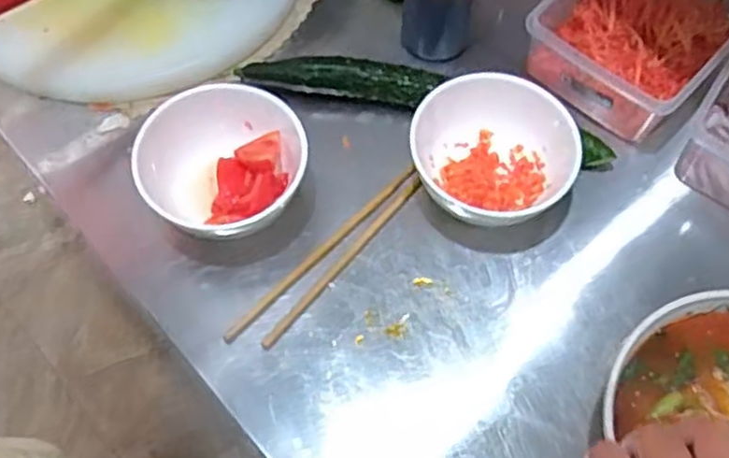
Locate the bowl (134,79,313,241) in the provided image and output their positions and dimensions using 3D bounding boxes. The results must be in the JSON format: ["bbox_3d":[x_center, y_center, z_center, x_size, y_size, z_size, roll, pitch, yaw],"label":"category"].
[{"bbox_3d":[-0.114,-0.049,0.606,0.137,0.065,0.127,1,61,-2],"label":"bowl"}]

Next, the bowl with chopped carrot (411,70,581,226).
[{"bbox_3d":[0.108,-0.057,0.627,0.131,0.081,0.128,1,61,-2],"label":"bowl with chopped carrot"}]

